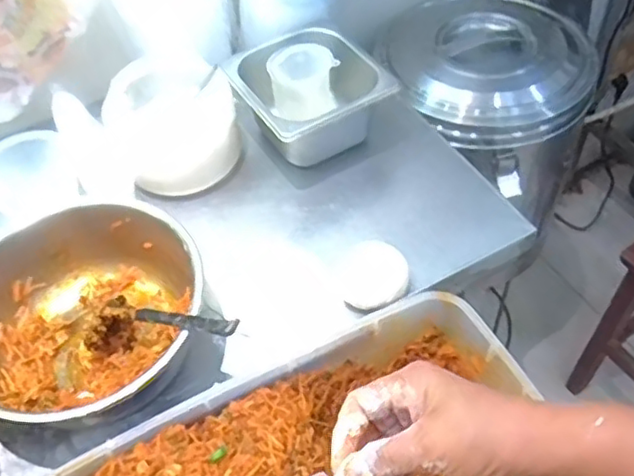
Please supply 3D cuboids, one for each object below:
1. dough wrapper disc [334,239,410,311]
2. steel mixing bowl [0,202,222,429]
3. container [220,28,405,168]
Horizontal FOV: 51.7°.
[{"bbox_3d":[0.057,0.039,0.691,0.077,0.017,0.085,-28,55,-17],"label":"dough wrapper disc"},{"bbox_3d":[-0.223,0.077,0.642,0.233,0.096,0.221,-18,53,-10],"label":"steel mixing bowl"},{"bbox_3d":[-0.011,-0.166,0.809,0.165,0.106,0.160,-23,53,-13],"label":"container"}]

